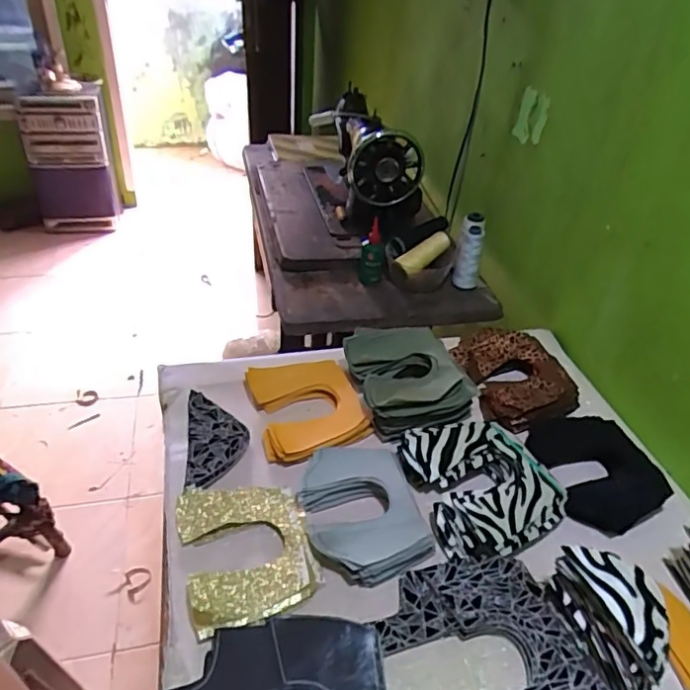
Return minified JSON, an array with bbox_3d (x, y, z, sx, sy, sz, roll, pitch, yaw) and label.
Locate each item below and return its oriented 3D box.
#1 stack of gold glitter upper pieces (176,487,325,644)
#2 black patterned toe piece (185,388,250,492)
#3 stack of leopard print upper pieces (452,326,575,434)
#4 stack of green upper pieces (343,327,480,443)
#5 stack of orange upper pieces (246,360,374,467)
[{"bbox_3d":[-0.101,0.206,0.596,0.127,0.024,0.162,-10,39,-18],"label":"stack of gold glitter upper pieces"},{"bbox_3d":[-0.157,0.114,0.707,0.071,0.013,0.142,2,41,-14],"label":"black patterned toe piece"},{"bbox_3d":[0.240,0.041,0.825,0.140,0.052,0.173,-17,42,-25],"label":"stack of leopard print upper pieces"},{"bbox_3d":[0.084,0.043,0.785,0.147,0.074,0.165,-10,39,-18],"label":"stack of green upper pieces"},{"bbox_3d":[-0.049,0.077,0.756,0.132,0.031,0.163,-9,39,-17],"label":"stack of orange upper pieces"}]

